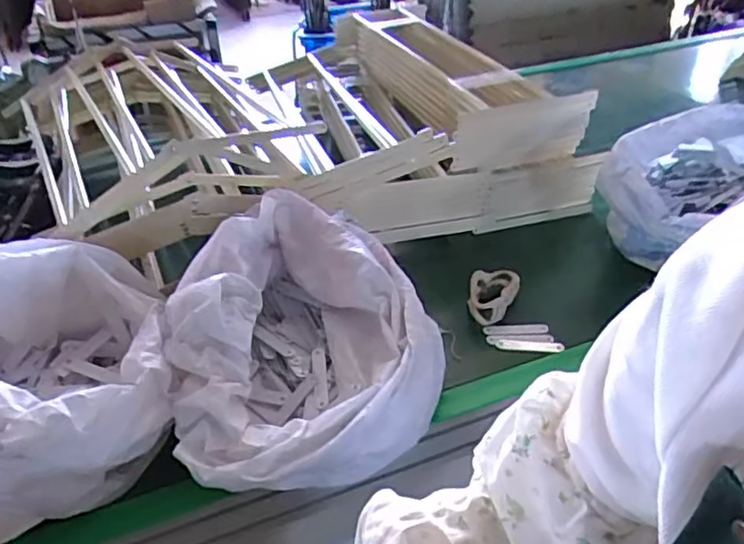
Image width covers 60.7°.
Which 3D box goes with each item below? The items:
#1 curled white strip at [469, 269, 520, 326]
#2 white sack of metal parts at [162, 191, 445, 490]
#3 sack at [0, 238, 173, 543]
[{"bbox_3d":[0.173,0.034,0.904,0.067,0.042,0.094,7,36,14],"label":"curled white strip"},{"bbox_3d":[-0.092,0.068,0.758,0.304,0.158,0.377,-15,36,-17],"label":"white sack of metal parts"},{"bbox_3d":[-0.366,0.094,0.680,0.273,0.193,0.312,-14,36,-16],"label":"sack"}]

